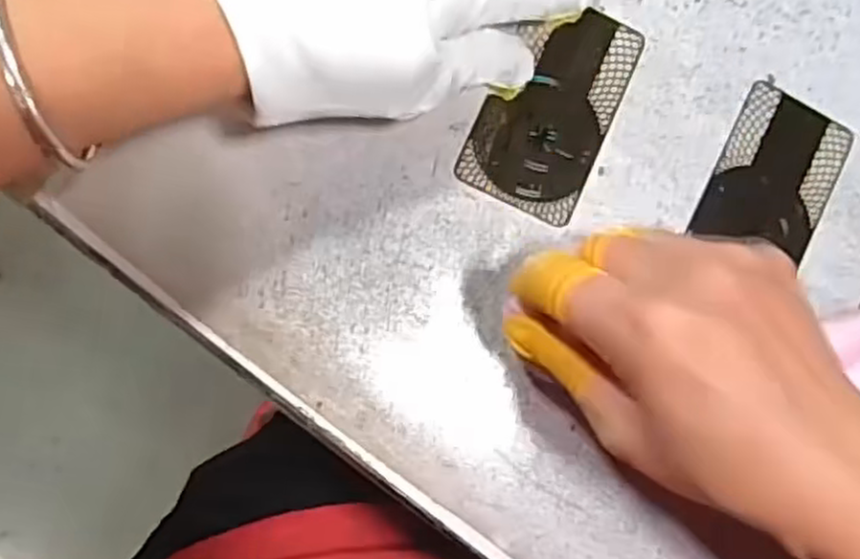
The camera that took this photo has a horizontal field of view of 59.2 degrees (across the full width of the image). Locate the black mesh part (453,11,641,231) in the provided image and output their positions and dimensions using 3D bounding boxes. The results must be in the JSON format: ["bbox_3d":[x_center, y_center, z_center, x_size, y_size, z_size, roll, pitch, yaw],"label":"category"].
[{"bbox_3d":[0.048,-0.068,0.296,0.047,0.006,0.086,26,82,-5],"label":"black mesh part"}]

